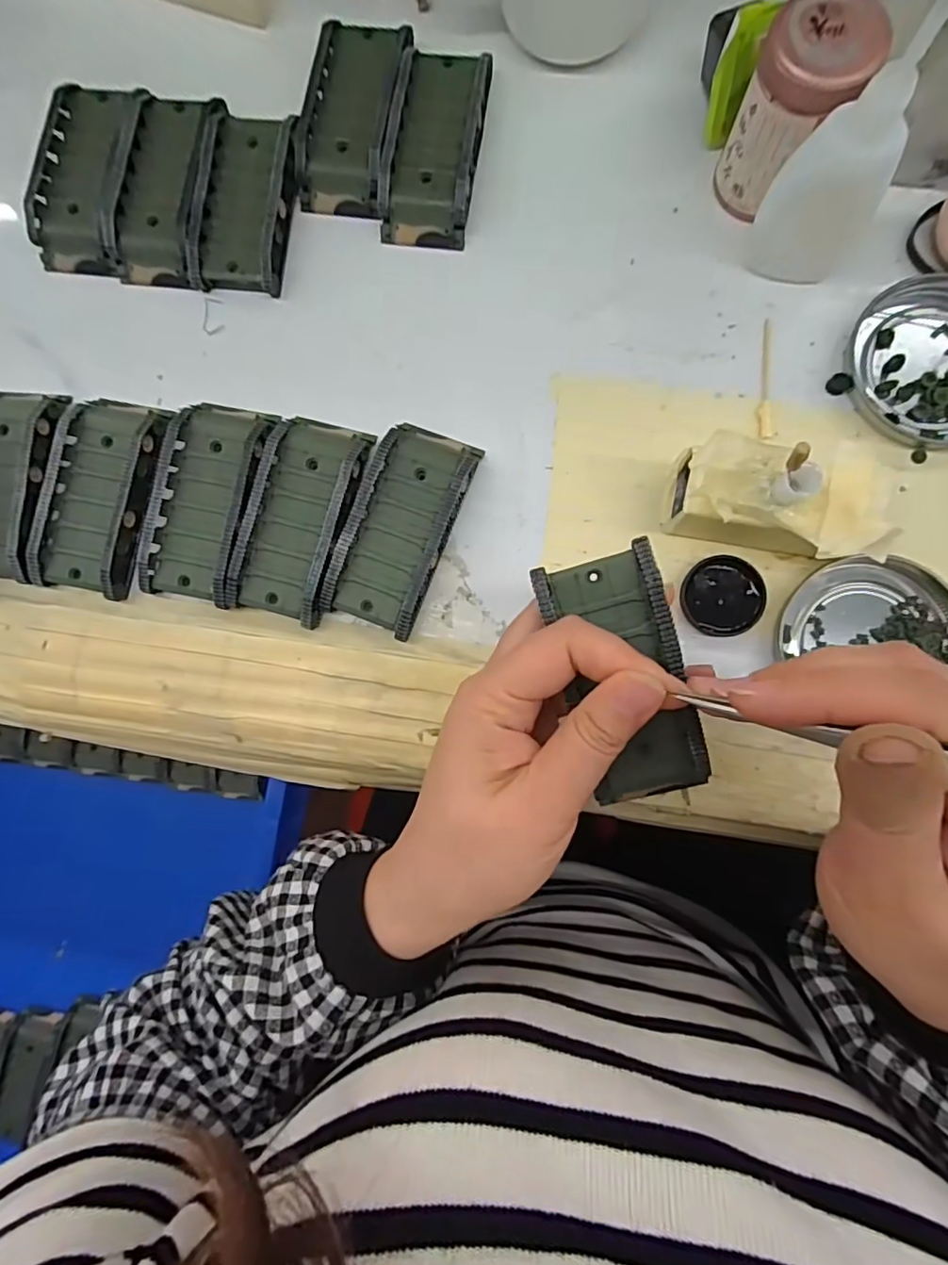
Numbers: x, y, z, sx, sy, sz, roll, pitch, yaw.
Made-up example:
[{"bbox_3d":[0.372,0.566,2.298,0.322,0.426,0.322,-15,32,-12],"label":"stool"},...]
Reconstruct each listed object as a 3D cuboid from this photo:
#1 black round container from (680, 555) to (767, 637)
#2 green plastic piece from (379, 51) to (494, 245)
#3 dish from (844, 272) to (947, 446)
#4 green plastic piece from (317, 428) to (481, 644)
[{"bbox_3d":[0.112,-0.016,0.259,0.034,0.007,0.035,0,85,3],"label":"black round container"},{"bbox_3d":[-0.019,-0.244,0.285,0.044,0.017,0.096,9,86,4],"label":"green plastic piece"},{"bbox_3d":[0.213,-0.125,0.262,0.078,0.008,0.073,0,85,3],"label":"dish"},{"bbox_3d":[-0.033,-0.050,0.266,0.045,0.018,0.095,22,87,5],"label":"green plastic piece"}]

